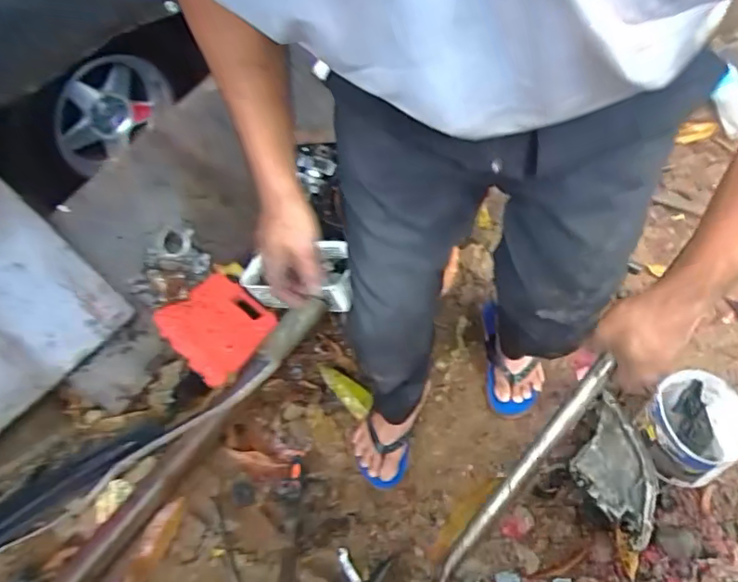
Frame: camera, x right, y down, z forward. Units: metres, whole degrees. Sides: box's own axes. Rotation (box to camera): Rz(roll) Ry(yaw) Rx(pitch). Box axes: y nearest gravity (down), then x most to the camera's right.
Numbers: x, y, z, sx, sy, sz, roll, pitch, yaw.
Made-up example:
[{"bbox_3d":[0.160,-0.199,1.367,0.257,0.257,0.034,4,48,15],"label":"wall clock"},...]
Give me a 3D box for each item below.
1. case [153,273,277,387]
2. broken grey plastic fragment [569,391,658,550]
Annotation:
[{"bbox_3d":[-0.329,0.074,1.224,0.249,0.047,0.202,34,67,25],"label":"case"},{"bbox_3d":[0.438,0.310,0.983,0.144,0.040,0.227,18,61,18],"label":"broken grey plastic fragment"}]

